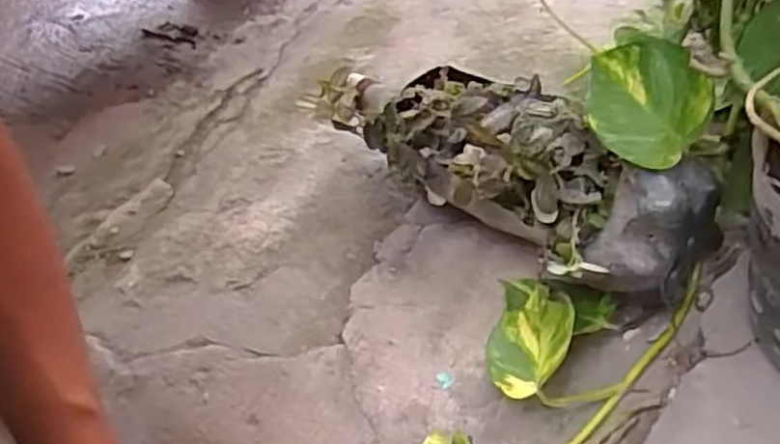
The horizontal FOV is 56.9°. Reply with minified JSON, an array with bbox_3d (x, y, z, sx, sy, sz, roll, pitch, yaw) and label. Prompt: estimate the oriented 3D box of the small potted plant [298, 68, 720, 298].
[{"bbox_3d":[0.061,-0.056,0.538,0.106,0.106,0.341,-33,43,-27],"label":"small potted plant"}]

